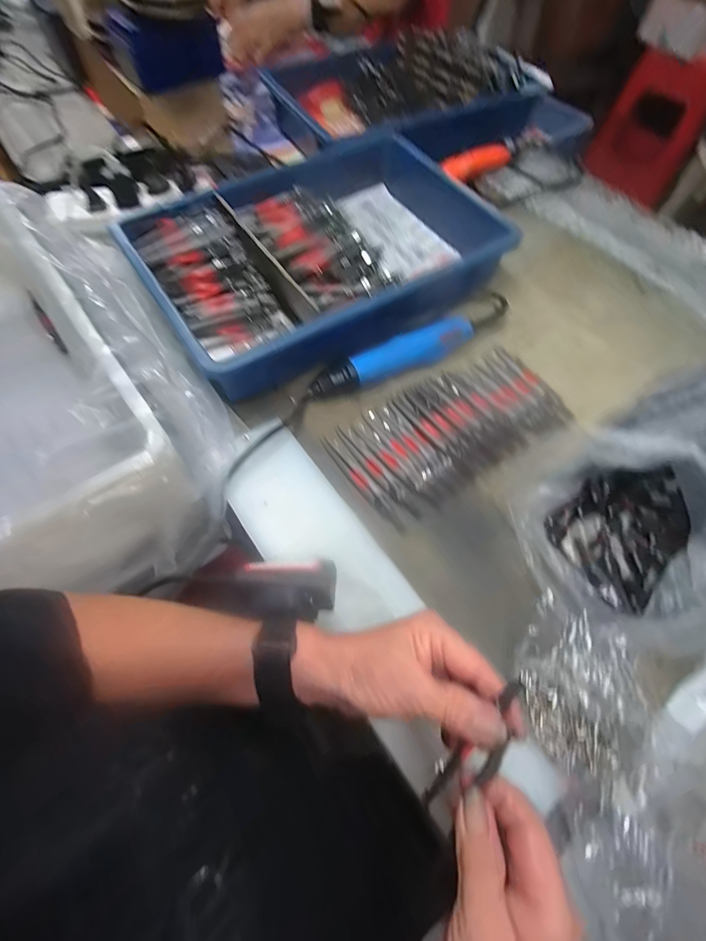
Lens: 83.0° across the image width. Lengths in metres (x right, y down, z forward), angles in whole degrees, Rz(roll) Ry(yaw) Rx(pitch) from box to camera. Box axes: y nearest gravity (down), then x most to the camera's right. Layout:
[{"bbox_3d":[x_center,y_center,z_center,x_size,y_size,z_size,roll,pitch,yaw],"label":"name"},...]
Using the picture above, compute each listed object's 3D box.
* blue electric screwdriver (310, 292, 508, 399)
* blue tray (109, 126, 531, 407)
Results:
[{"bbox_3d":[0.084,-0.150,0.475,0.283,0.038,0.040,-29,67,-15],"label":"blue electric screwdriver"},{"bbox_3d":[-0.045,-0.292,0.512,0.413,0.075,0.300,-31,68,-16],"label":"blue tray"}]

